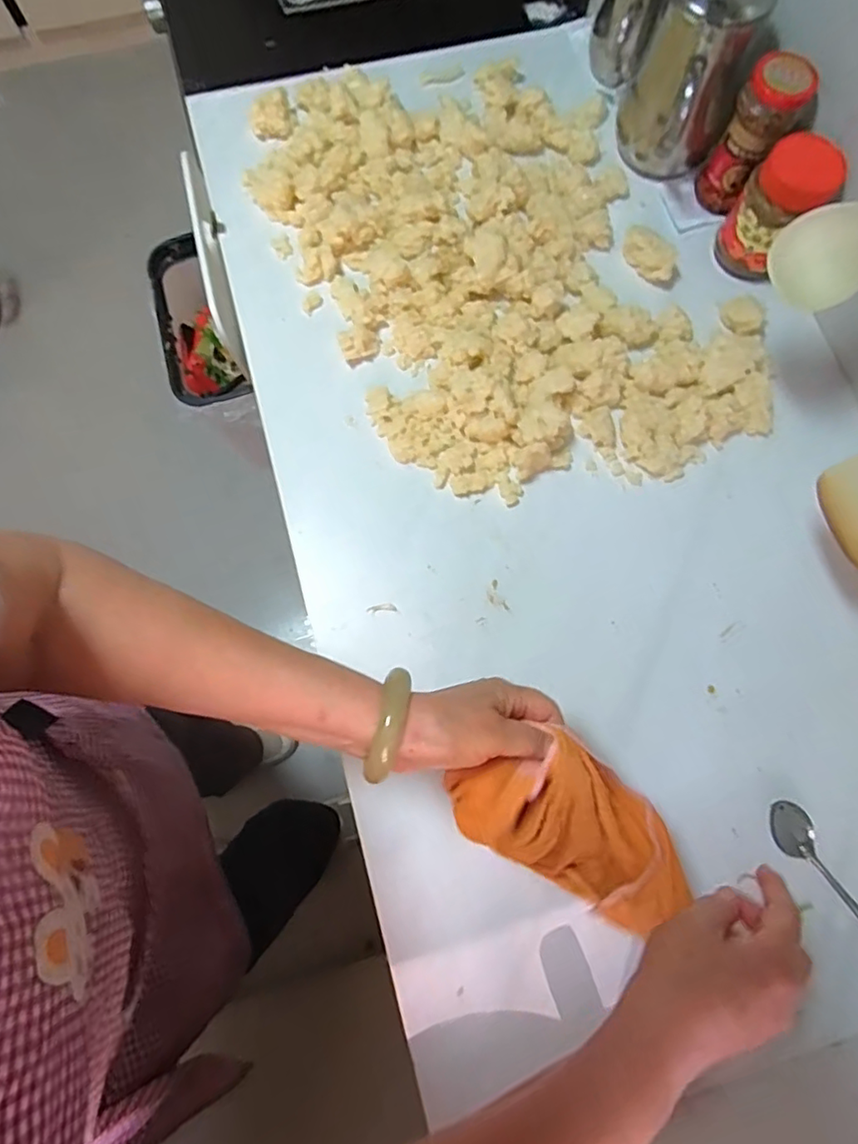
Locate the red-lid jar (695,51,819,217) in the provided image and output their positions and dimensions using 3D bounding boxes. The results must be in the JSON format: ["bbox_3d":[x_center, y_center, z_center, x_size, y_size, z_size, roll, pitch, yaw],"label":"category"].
[{"bbox_3d":[0.330,-0.439,0.605,0.066,0.122,0.066,32,78,6],"label":"red-lid jar"}]

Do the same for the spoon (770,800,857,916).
[{"bbox_3d":[0.344,0.259,0.489,0.035,0.019,0.157,-41,81,-10],"label":"spoon"}]

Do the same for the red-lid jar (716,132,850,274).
[{"bbox_3d":[0.348,-0.361,0.595,0.077,0.122,0.067,37,78,7],"label":"red-lid jar"}]

